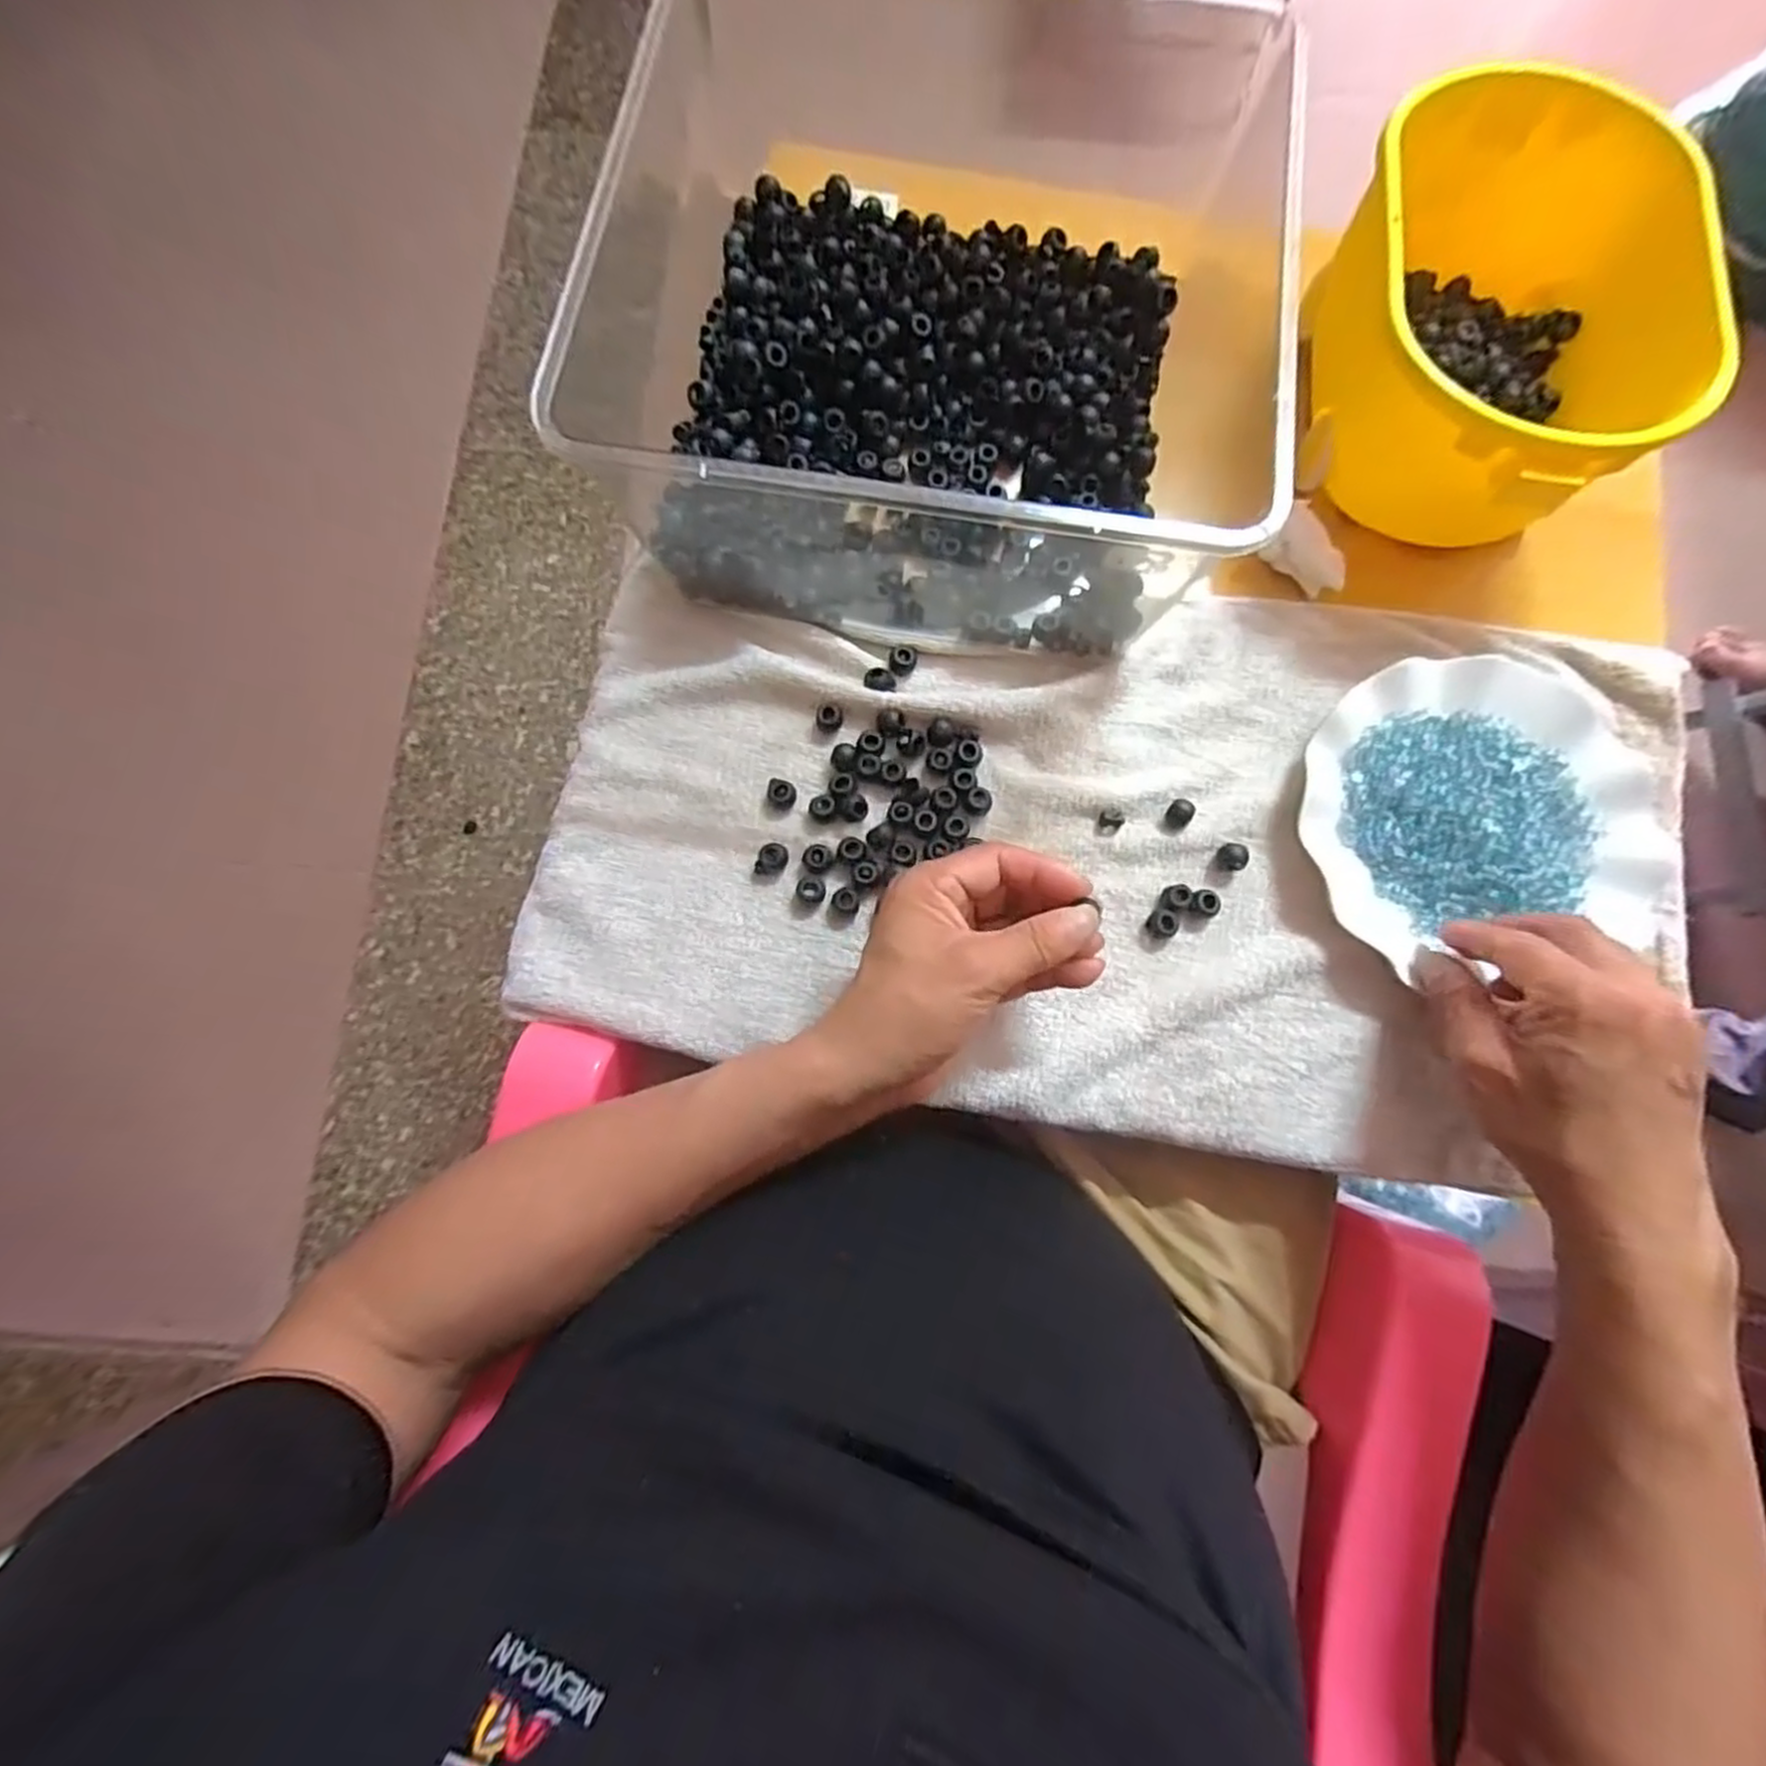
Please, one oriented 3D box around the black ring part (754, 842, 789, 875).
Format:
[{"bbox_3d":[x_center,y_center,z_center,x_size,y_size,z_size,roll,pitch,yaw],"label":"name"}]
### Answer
[{"bbox_3d":[-0.058,-0.012,0.395,0.016,0.009,0.016,0,80,1],"label":"black ring part"}]

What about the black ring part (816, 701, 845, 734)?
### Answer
[{"bbox_3d":[-0.029,-0.091,0.412,0.015,0.009,0.014,0,80,1],"label":"black ring part"}]

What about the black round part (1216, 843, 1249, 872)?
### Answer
[{"bbox_3d":[0.186,-0.014,0.400,0.014,0.010,0.013,0,80,1],"label":"black round part"}]

